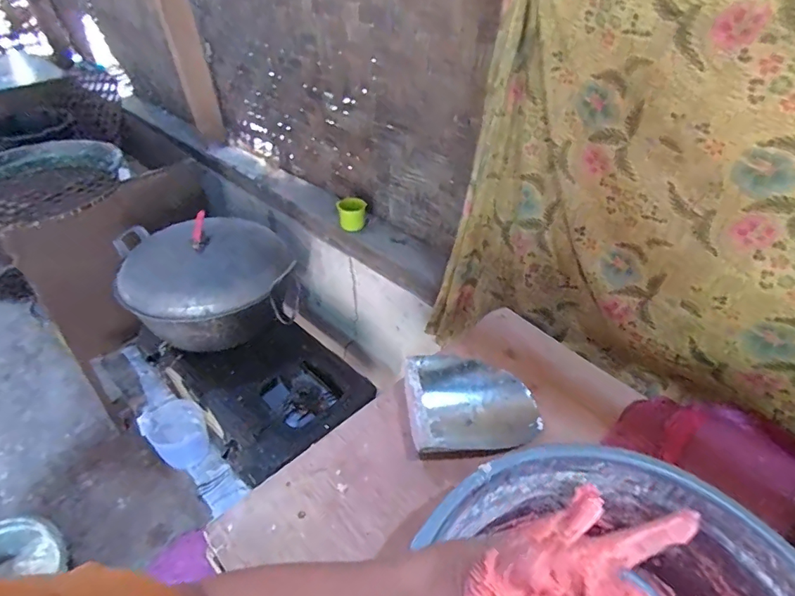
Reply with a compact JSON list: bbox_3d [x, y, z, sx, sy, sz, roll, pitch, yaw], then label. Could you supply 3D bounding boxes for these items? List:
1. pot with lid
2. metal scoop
[{"bbox_3d":[-0.538,-0.054,1.363,0.422,0.229,0.502,-22,45,-23],"label":"pot with lid"},{"bbox_3d":[0.110,0.161,0.756,0.228,0.044,0.155,1,56,-28],"label":"metal scoop"}]

